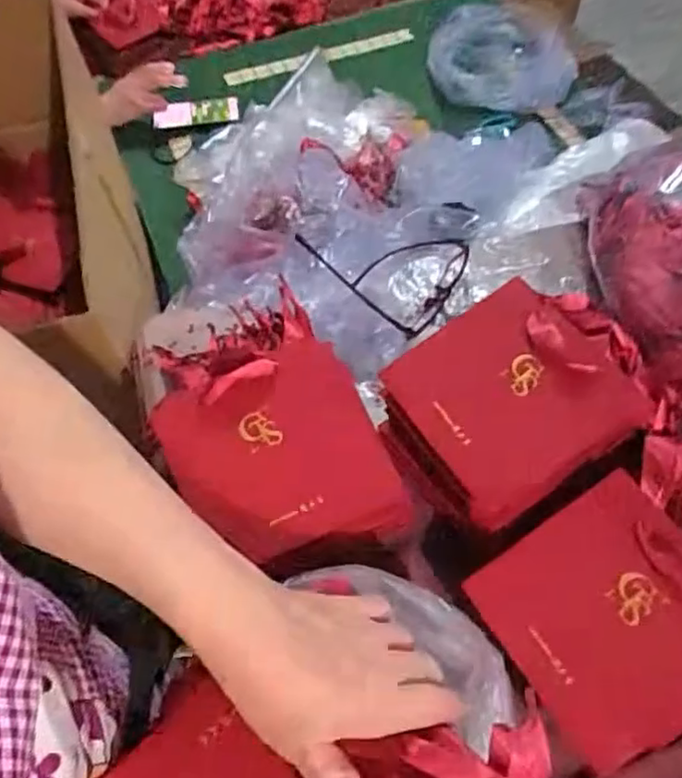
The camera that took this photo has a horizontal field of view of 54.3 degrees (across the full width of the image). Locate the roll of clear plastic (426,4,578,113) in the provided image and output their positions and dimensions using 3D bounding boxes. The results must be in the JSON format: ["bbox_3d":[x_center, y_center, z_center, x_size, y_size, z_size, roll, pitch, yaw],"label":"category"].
[{"bbox_3d":[0.293,-0.605,1.219,0.266,0.122,0.139,20,60,14],"label":"roll of clear plastic"}]

